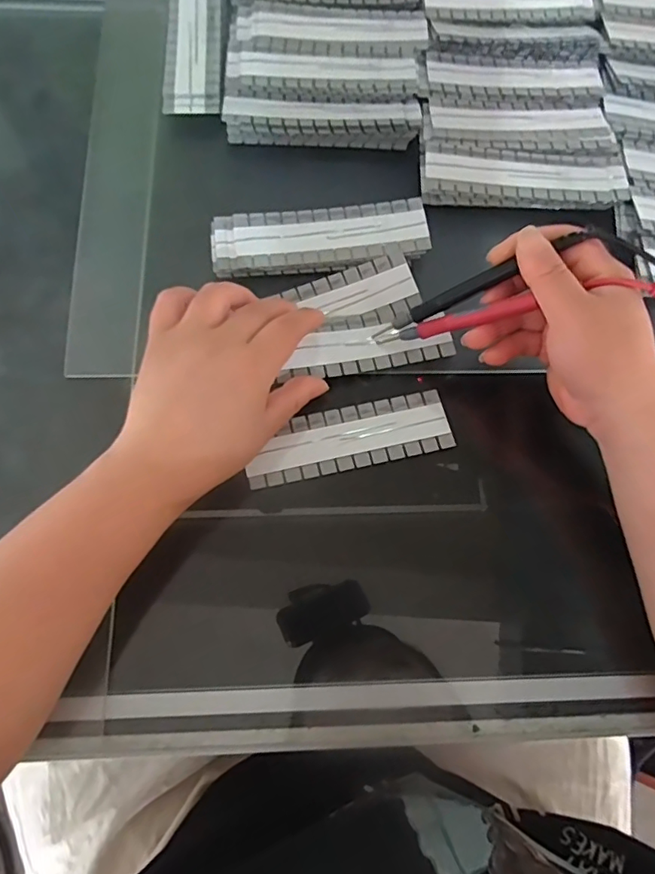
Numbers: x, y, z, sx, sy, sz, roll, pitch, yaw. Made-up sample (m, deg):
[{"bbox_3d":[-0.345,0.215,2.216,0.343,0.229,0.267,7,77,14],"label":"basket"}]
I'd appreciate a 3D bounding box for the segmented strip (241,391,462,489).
[{"bbox_3d":[0.013,0.000,0.337,0.123,0.004,0.039,-12,73,-7],"label":"segmented strip"}]

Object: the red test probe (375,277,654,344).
[{"bbox_3d":[0.100,-0.068,0.313,0.156,0.012,0.010,-5,71,27],"label":"red test probe"}]

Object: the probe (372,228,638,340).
[{"bbox_3d":[0.093,-0.087,0.319,0.147,0.014,0.018,-19,73,23],"label":"probe"}]

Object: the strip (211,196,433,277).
[{"bbox_3d":[-0.005,-0.131,0.365,0.139,0.010,0.042,-6,74,-4],"label":"strip"}]

